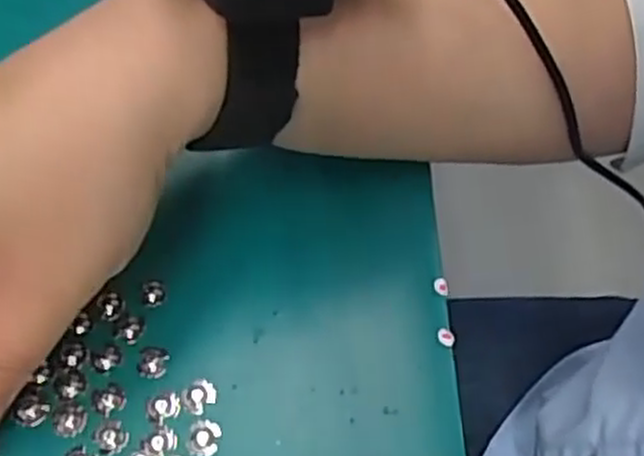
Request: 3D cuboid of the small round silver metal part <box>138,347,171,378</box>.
[{"bbox_3d":[-0.053,0.041,0.246,0.009,0.004,0.010,10,59,9],"label":"small round silver metal part"}]

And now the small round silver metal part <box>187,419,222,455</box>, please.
[{"bbox_3d":[-0.035,0.061,0.231,0.009,0.004,0.011,8,58,8],"label":"small round silver metal part"}]

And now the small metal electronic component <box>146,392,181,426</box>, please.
[{"bbox_3d":[-0.048,0.053,0.237,0.010,0.004,0.010,-1,57,2],"label":"small metal electronic component"}]

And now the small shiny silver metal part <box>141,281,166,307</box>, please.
[{"bbox_3d":[-0.056,0.021,0.259,0.008,0.004,0.009,-23,59,-12],"label":"small shiny silver metal part"}]

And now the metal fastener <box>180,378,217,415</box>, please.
[{"bbox_3d":[-0.037,0.050,0.239,0.010,0.004,0.009,-39,64,-20],"label":"metal fastener"}]

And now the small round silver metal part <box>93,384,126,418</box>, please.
[{"bbox_3d":[-0.065,0.052,0.240,0.009,0.004,0.009,-1,57,2],"label":"small round silver metal part"}]

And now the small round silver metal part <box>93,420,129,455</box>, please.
[{"bbox_3d":[-0.063,0.061,0.233,0.009,0.004,0.010,-38,63,-19],"label":"small round silver metal part"}]

